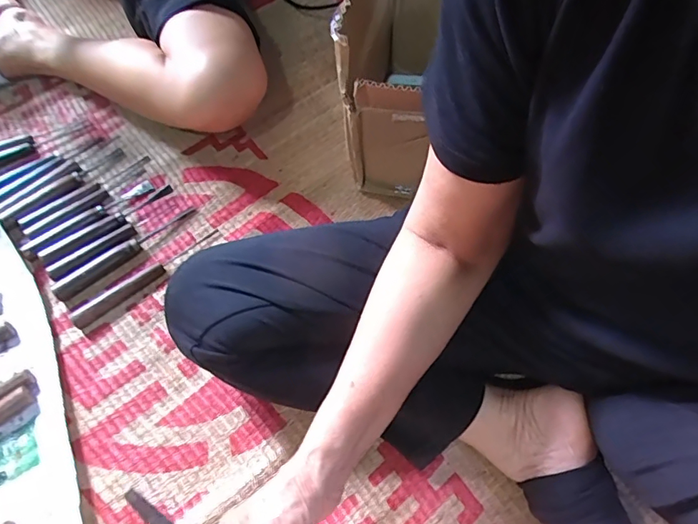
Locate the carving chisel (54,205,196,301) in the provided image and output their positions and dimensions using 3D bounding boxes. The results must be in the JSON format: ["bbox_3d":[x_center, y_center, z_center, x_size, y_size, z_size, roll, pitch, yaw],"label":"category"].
[{"bbox_3d":[-0.276,-0.018,0.582,0.186,0.018,0.021,-41,69,-19],"label":"carving chisel"}]

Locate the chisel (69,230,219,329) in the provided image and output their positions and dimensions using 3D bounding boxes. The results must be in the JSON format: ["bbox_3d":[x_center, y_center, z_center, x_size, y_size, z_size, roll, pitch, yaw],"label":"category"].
[{"bbox_3d":[-0.244,0.012,0.565,0.187,0.016,0.020,-40,69,-19],"label":"chisel"}]

